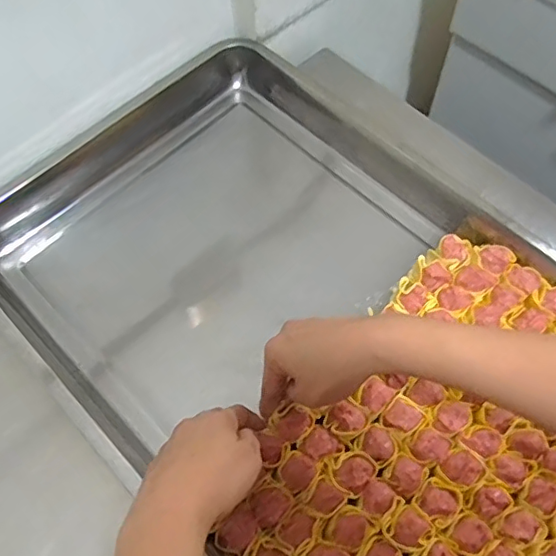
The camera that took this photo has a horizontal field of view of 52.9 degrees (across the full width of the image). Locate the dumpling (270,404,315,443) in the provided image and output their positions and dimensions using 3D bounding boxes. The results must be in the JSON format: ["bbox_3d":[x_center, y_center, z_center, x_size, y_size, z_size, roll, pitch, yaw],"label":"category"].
[{"bbox_3d":[0.012,0.113,0.444,0.030,0.026,0.027,-40,67,-18],"label":"dumpling"}]

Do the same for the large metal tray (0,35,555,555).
[{"bbox_3d":[0.027,0.036,0.497,0.599,0.068,0.389,41,71,20],"label":"large metal tray"}]

